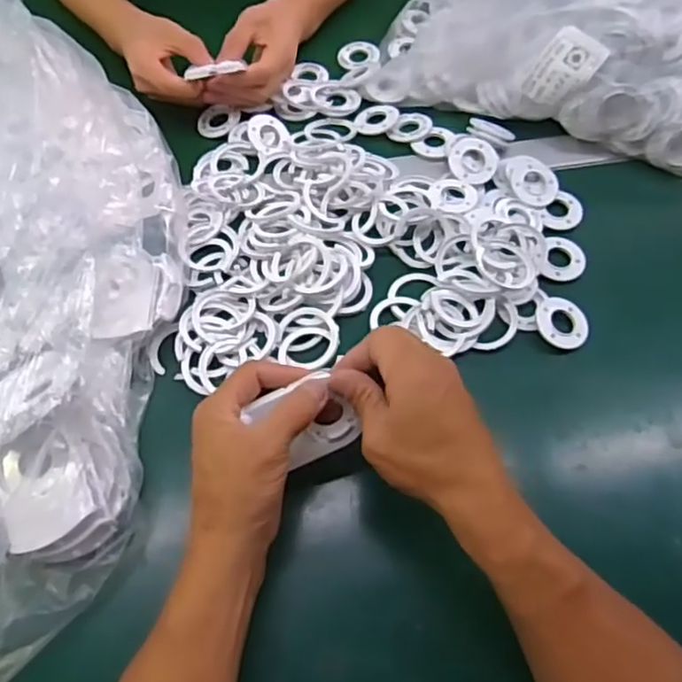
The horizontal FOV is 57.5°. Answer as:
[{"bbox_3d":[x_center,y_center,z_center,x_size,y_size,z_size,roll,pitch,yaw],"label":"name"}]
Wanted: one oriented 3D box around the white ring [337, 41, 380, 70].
[{"bbox_3d":[0.019,-0.308,0.672,0.045,0.012,0.046,10,61,6],"label":"white ring"}]

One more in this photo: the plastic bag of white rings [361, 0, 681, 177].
[{"bbox_3d":[0.203,-0.309,0.604,0.317,0.090,0.220,13,65,5],"label":"plastic bag of white rings"}]

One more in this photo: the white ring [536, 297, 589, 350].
[{"bbox_3d":[0.178,-0.016,0.499,0.044,0.010,0.042,0,64,-1],"label":"white ring"}]

